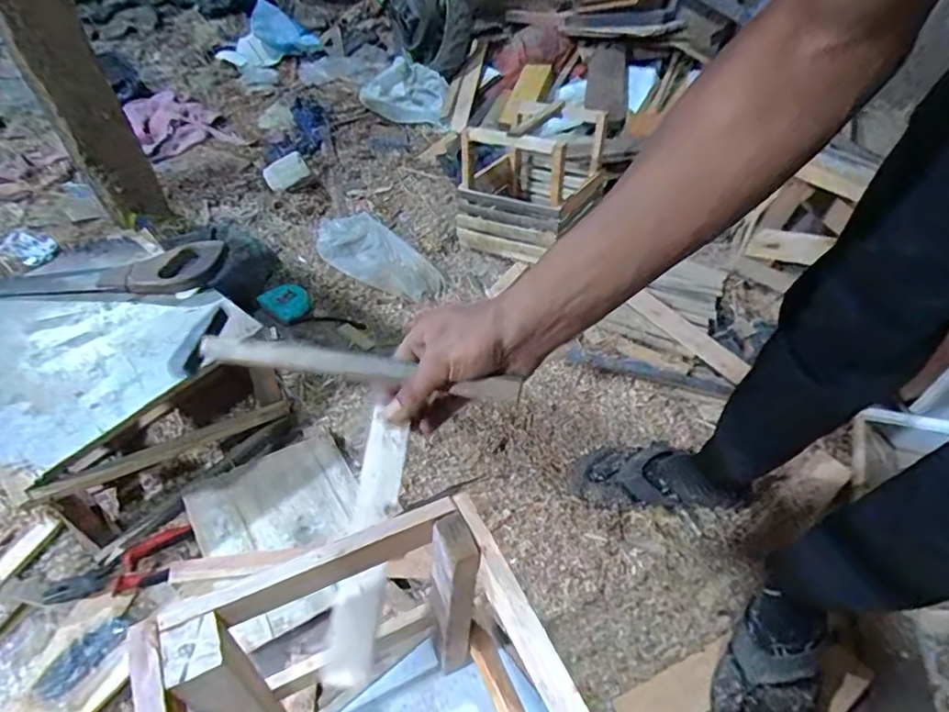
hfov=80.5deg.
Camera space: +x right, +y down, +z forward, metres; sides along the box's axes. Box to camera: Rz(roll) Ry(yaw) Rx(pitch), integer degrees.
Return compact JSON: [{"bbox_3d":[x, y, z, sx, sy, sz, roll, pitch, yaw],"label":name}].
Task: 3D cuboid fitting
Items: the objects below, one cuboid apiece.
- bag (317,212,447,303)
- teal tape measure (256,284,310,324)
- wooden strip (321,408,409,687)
[{"bbox_3d":[-0.195,-0.204,1.137,0.306,0.041,0.156,32,54,21],"label":"bag"},{"bbox_3d":[-0.347,-0.101,1.026,0.084,0.038,0.079,3,49,-3],"label":"teal tape measure"},{"bbox_3d":[-0.067,0.115,0.364,0.029,0.008,0.168,5,54,-1],"label":"wooden strip"}]

